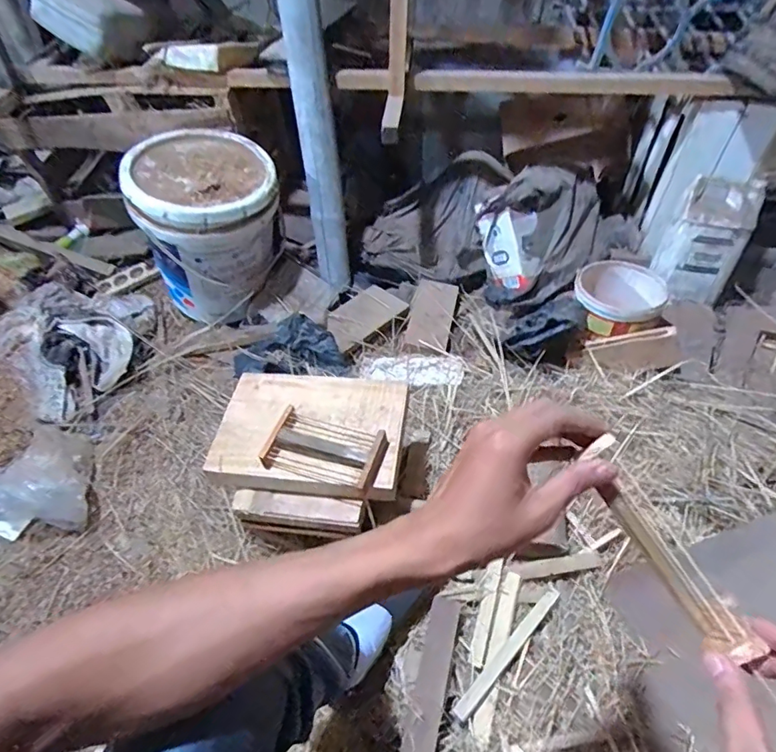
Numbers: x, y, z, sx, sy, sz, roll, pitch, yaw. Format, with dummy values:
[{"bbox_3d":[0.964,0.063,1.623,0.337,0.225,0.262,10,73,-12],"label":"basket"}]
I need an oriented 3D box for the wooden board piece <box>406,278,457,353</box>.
[{"bbox_3d":[0.108,-0.151,1.230,0.100,0.014,0.208,15,57,0],"label":"wooden board piece"}]

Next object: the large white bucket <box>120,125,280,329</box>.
[{"bbox_3d":[-0.382,-0.317,1.125,0.286,0.328,0.261,-27,51,-22],"label":"large white bucket"}]

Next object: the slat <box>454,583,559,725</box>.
[{"bbox_3d":[0.178,0.395,0.734,0.228,0.015,0.022,-36,55,-28],"label":"slat"}]

